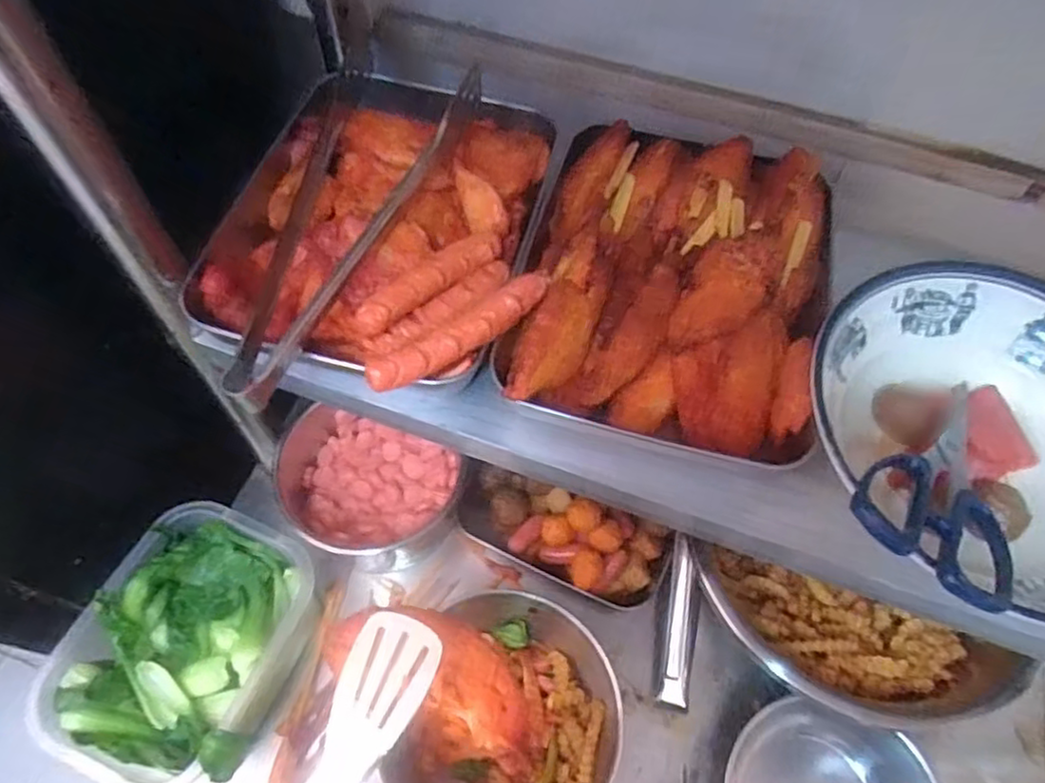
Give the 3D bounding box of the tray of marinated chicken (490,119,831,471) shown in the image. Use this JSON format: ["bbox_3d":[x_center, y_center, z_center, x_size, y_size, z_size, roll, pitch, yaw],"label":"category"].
[{"bbox_3d":[0.099,-0.071,0.434,0.192,0.068,0.225,14,59,5],"label":"tray of marinated chicken"}]

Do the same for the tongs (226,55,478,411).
[{"bbox_3d":[-0.103,-0.105,0.416,0.094,0.052,0.265,10,59,2],"label":"tongs"}]

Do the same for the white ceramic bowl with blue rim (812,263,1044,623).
[{"bbox_3d":[0.260,0.030,0.376,0.204,0.064,0.203,2,59,-3],"label":"white ceramic bowl with blue rim"}]

